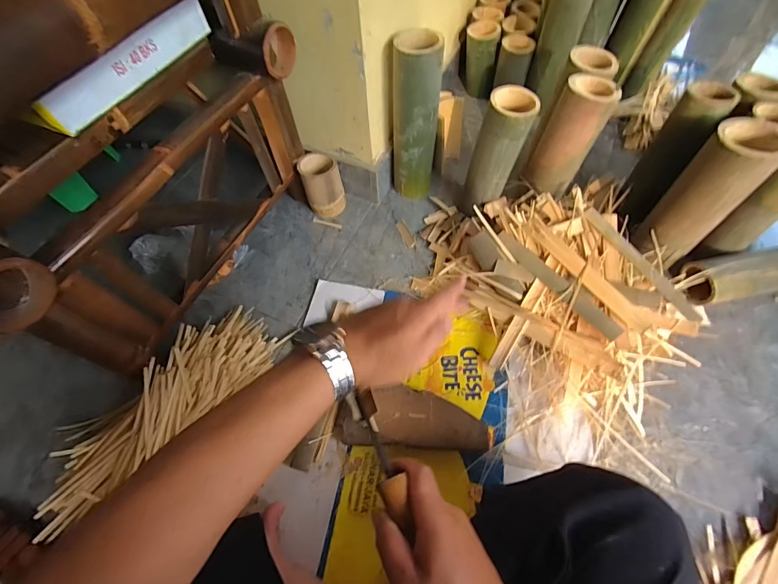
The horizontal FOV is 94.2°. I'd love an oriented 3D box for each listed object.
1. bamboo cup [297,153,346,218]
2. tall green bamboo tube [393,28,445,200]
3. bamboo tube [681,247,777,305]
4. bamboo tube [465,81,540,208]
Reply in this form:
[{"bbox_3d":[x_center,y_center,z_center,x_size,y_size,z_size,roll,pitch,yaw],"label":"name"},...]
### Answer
[{"bbox_3d":[-0.150,-0.243,0.834,0.085,0.123,0.079,-1,61,1],"label":"bamboo cup"},{"bbox_3d":[0.053,-0.349,0.769,0.098,0.321,0.095,2,61,3],"label":"tall green bamboo tube"},{"bbox_3d":[0.742,-0.050,0.710,0.351,0.092,0.097,-12,61,-5],"label":"bamboo tube"},{"bbox_3d":[0.213,-0.273,0.716,0.092,0.225,0.083,18,63,11],"label":"bamboo tube"}]

